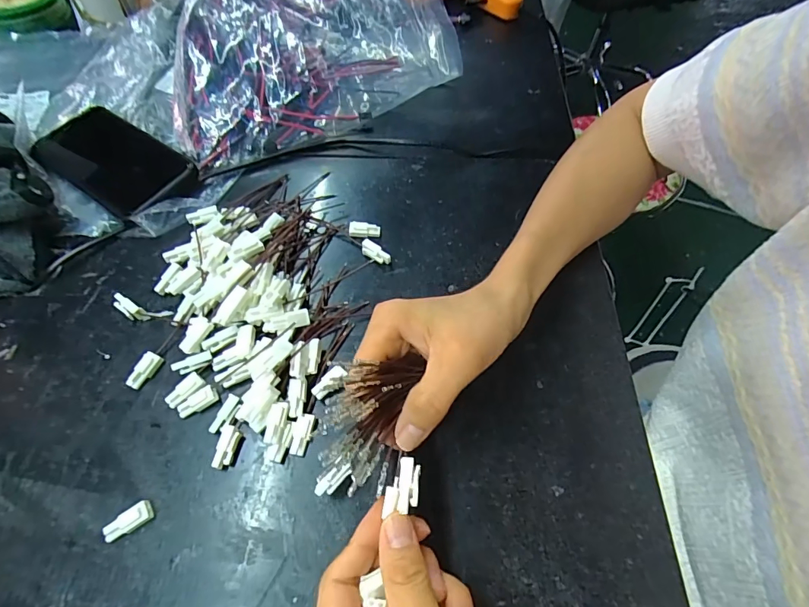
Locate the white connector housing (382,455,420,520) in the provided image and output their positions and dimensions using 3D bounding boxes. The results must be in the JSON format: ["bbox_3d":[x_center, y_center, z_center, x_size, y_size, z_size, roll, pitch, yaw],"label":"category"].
[{"bbox_3d":[-0.001,0.089,0.212,0.016,0.009,0.024,5,61,3],"label":"white connector housing"}]

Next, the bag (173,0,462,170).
[{"bbox_3d":[-0.089,-0.256,0.375,0.271,0.143,0.144,-23,63,-12],"label":"bag"}]

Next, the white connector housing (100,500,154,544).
[{"bbox_3d":[-0.158,0.125,0.243,0.026,0.009,0.011,-31,65,-16],"label":"white connector housing"}]

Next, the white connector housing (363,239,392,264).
[{"bbox_3d":[-0.022,-0.040,0.334,0.025,0.014,0.009,34,66,17],"label":"white connector housing"}]

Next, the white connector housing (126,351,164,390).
[{"bbox_3d":[-0.176,0.045,0.289,0.010,0.010,0.025,20,63,11],"label":"white connector housing"}]

